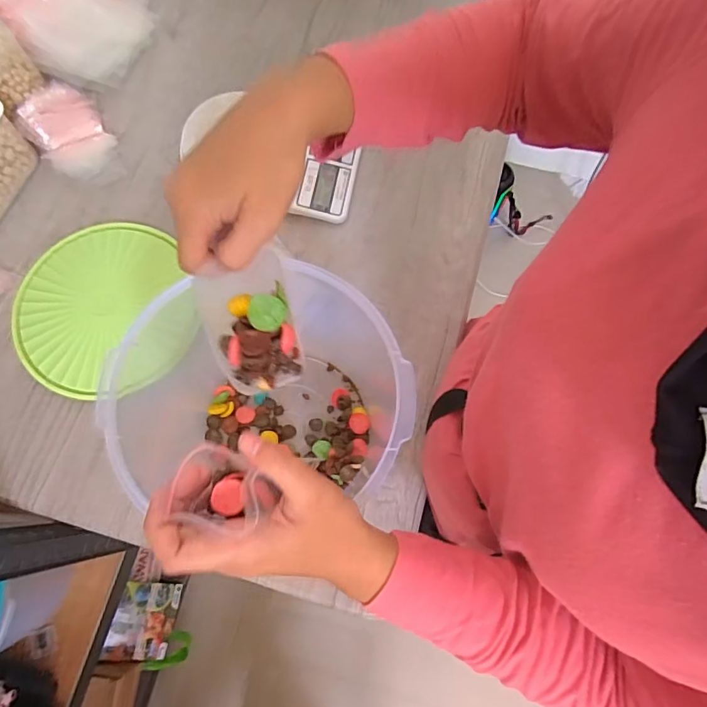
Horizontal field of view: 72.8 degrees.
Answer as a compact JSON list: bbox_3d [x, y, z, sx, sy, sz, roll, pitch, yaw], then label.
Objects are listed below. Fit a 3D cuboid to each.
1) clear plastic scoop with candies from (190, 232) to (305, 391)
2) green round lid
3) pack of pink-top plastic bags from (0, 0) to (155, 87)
[{"bbox_3d":[-0.061,-0.019,0.286,0.057,0.028,0.080,-18,75,-6],"label":"clear plastic scoop with candies"},{"bbox_3d":[-0.279,-0.052,0.537,0.193,0.011,0.195,-12,74,-4],"label":"green round lid"},{"bbox_3d":[-0.367,-0.448,0.632,0.167,0.062,0.192,-42,78,-11],"label":"pack of pink-top plastic bags"}]

